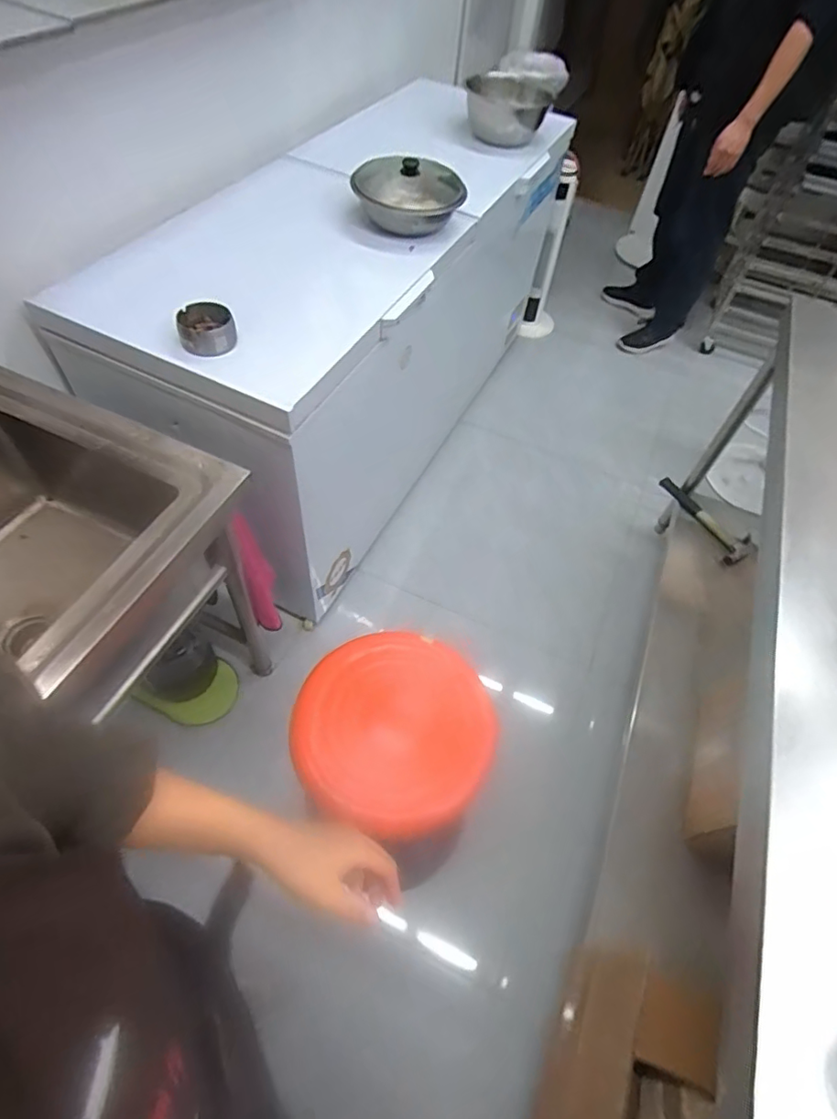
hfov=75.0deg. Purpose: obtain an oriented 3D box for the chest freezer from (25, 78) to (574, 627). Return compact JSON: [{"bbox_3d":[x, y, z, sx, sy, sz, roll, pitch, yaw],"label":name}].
[{"bbox_3d":[-0.032,-0.797,1.785,0.628,0.884,1.677,27,58,13],"label":"chest freezer"}]

